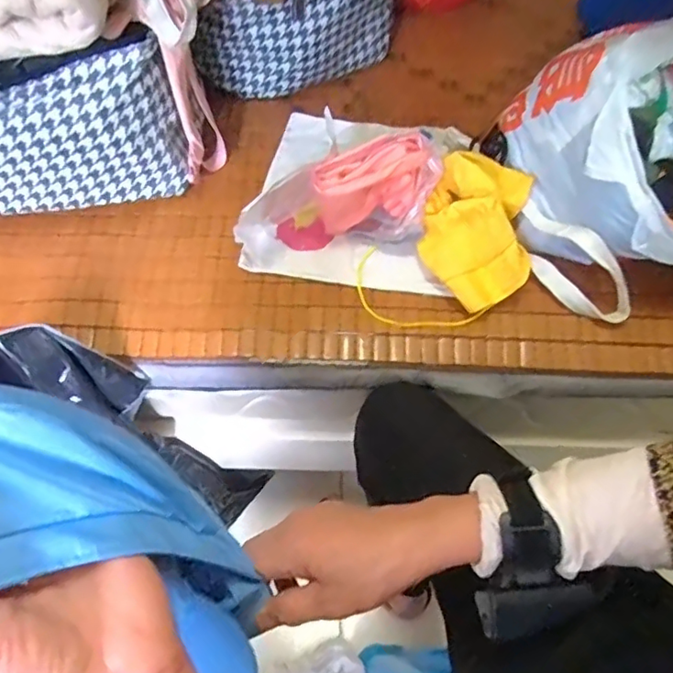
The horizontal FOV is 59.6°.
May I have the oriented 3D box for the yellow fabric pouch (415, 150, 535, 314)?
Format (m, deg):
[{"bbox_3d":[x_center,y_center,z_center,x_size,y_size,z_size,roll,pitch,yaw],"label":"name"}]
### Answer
[{"bbox_3d":[0.167,-0.126,0.705,0.121,0.107,0.167,6,59,2],"label":"yellow fabric pouch"}]

